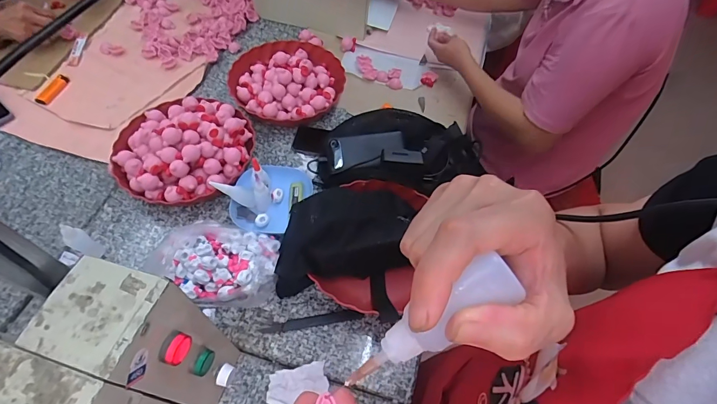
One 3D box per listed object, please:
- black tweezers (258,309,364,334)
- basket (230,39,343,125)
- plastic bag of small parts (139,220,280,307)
[{"bbox_3d":[-0.073,0.184,0.593,0.154,0.006,0.016,-7,58,-9],"label":"black tweezers"},{"bbox_3d":[-0.158,-0.261,0.826,0.234,0.070,0.228,2,57,-3],"label":"basket"},{"bbox_3d":[-0.223,0.096,0.612,0.191,0.053,0.130,12,57,3],"label":"plastic bag of small parts"}]

